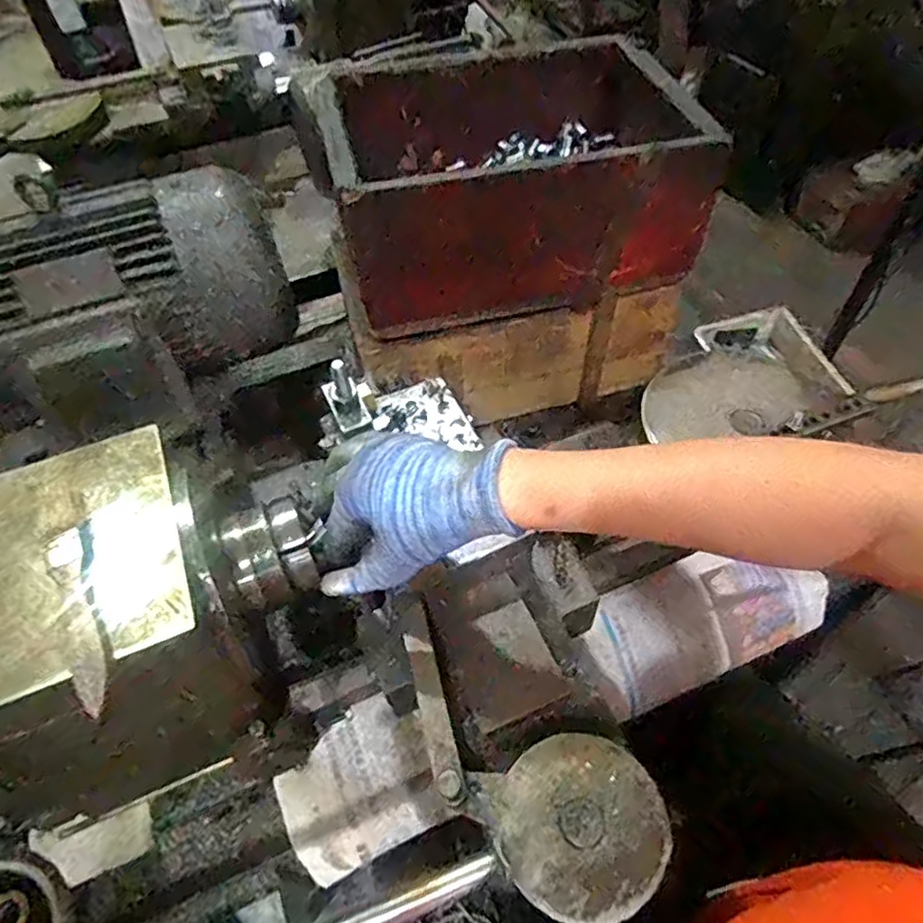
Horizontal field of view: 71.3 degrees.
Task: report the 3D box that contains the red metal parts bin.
[{"bbox_3d":[0.044,-0.294,0.671,0.335,0.156,0.249,-13,53,-6],"label":"red metal parts bin"}]

